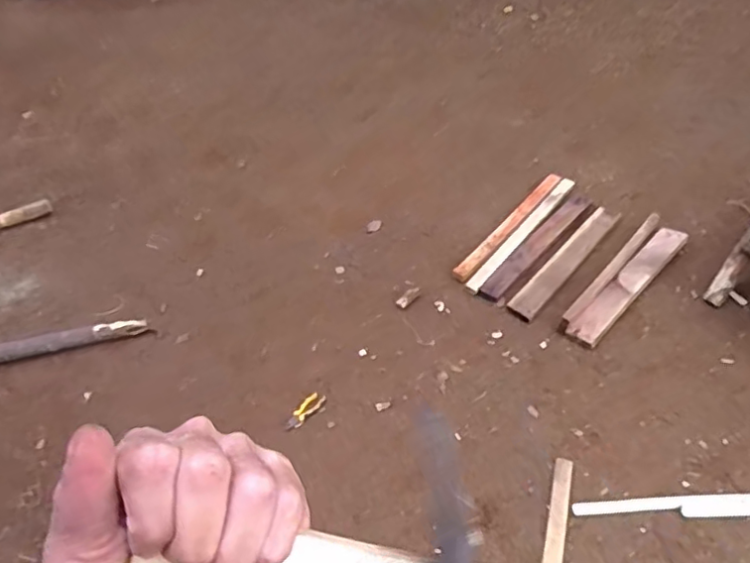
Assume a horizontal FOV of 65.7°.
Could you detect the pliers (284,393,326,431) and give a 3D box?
[{"bbox_3d":[-0.224,0.413,1.840,0.055,0.015,0.150,31,57,31],"label":"pliers"}]

